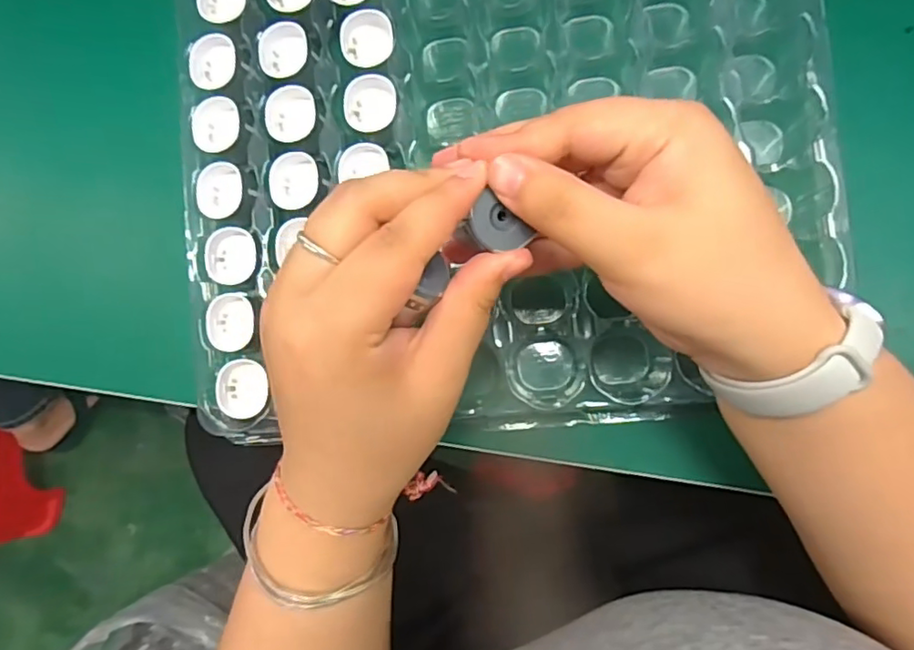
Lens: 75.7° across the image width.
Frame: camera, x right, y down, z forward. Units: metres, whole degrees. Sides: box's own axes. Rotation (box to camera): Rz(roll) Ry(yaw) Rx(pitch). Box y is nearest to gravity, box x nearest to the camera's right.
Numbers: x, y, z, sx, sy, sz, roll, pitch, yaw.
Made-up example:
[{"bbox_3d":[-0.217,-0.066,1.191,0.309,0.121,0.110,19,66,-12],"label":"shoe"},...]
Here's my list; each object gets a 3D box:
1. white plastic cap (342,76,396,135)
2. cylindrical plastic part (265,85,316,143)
[{"bbox_3d":[-0.045,-0.117,0.313,0.029,0.013,0.030,0,86,7],"label":"white plastic cap"},{"bbox_3d":[-0.089,-0.113,0.319,0.030,0.012,0.029,0,86,7],"label":"cylindrical plastic part"}]

